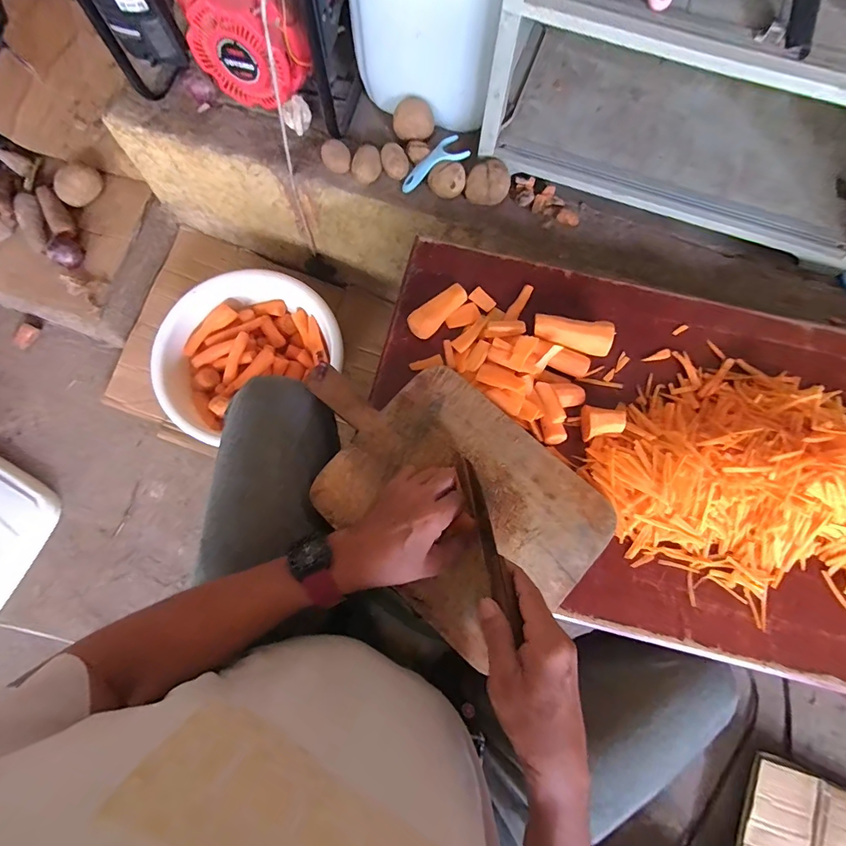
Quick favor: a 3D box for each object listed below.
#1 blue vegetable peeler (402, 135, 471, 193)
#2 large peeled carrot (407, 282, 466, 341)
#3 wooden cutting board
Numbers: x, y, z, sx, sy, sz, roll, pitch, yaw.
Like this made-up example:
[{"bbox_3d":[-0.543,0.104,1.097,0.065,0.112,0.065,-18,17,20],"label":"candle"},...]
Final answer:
[{"bbox_3d":[0.014,-0.422,0.697,0.117,0.020,0.049,-30,78,17],"label":"blue vegetable peeler"},{"bbox_3d":[0.020,-0.148,0.555,0.089,0.019,0.032,-42,80,-10],"label":"large peeled carrot"},{"bbox_3d":[0.016,0.066,0.494,0.369,0.013,0.233,41,79,9],"label":"wooden cutting board"}]

